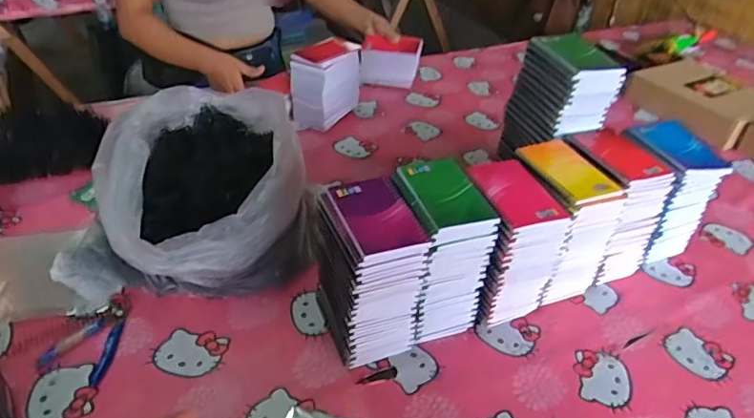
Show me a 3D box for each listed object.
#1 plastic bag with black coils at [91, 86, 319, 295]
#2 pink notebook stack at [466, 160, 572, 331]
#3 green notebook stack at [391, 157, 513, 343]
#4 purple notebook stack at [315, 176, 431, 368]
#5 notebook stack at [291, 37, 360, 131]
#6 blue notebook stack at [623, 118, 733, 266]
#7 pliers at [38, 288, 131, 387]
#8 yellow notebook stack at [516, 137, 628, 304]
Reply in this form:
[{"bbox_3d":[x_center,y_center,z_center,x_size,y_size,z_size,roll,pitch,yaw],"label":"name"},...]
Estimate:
[{"bbox_3d":[-0.263,-0.038,0.843,0.292,0.181,0.358,-8,38,-14],"label":"plastic bag with black coils"},{"bbox_3d":[0.179,0.048,0.745,0.104,0.194,0.136,-6,38,-11],"label":"pink notebook stack"},{"bbox_3d":[0.079,0.057,0.722,0.101,0.198,0.135,-10,39,-17],"label":"green notebook stack"},{"bbox_3d":[-0.008,0.080,0.676,0.099,0.199,0.129,-12,40,-19],"label":"purple notebook stack"},{"bbox_3d":[-0.108,-0.264,1.146,0.097,0.158,0.171,16,39,16],"label":"notebook stack"},{"bbox_3d":[0.441,-0.021,0.856,0.106,0.196,0.127,-11,40,-18],"label":"blue notebook stack"},{"bbox_3d":[-0.355,0.157,0.697,0.077,0.011,0.137,9,38,8],"label":"pliers"},{"bbox_3d":[0.256,0.023,0.784,0.106,0.192,0.142,-13,40,-20],"label":"yellow notebook stack"}]

